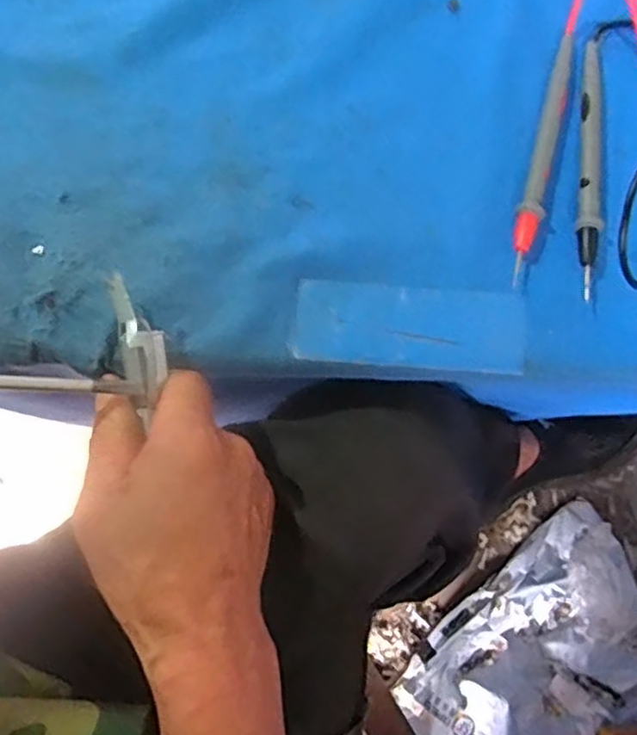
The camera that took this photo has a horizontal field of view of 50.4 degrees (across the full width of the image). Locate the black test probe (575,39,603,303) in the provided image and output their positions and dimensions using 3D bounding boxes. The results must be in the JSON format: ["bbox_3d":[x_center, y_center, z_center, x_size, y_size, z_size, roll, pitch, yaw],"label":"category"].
[{"bbox_3d":[0.141,-0.108,0.352,0.011,0.010,0.144,6,78,0],"label":"black test probe"}]

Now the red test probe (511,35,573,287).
[{"bbox_3d":[0.118,-0.111,0.353,0.013,0.011,0.141,18,78,2],"label":"red test probe"}]

